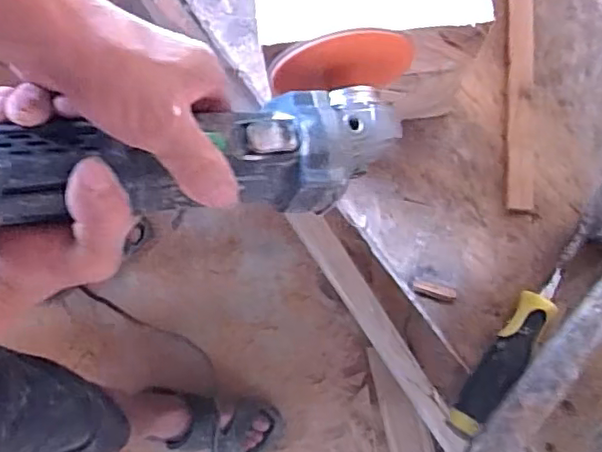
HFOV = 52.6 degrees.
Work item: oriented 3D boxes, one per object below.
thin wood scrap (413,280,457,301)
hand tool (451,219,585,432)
[{"bbox_3d":[0.110,0.053,0.500,0.034,0.011,0.013,13,77,4],"label":"thin wood scrap"},{"bbox_3d":[0.173,0.079,0.476,0.027,0.029,0.185,33,80,9],"label":"hand tool"}]

